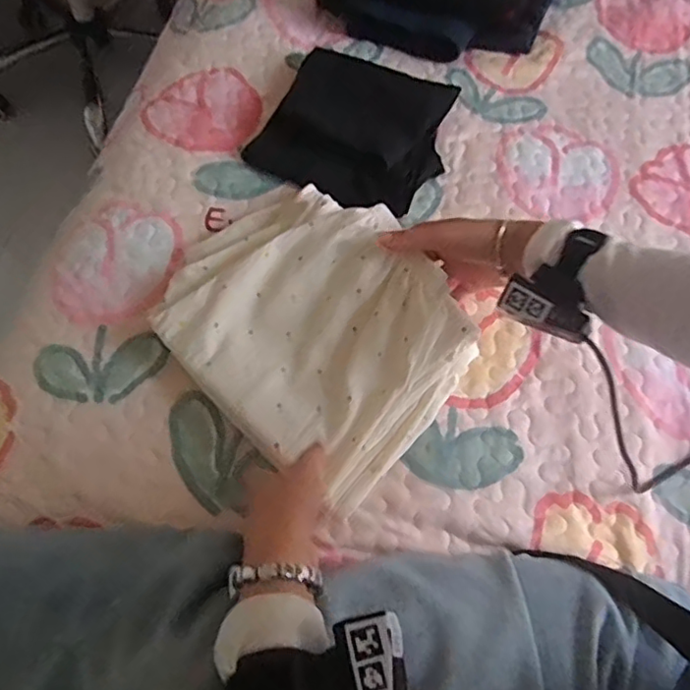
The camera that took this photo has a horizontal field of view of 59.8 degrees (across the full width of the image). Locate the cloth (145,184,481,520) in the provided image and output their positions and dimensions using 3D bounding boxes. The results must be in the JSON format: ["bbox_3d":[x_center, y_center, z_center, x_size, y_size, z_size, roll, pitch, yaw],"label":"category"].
[{"bbox_3d":[-0.026,-0.021,0.544,0.264,0.060,0.218,42,70,16],"label":"cloth"}]

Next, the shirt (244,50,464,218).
[{"bbox_3d":[0.018,-0.258,0.689,0.203,0.045,0.220,25,66,10],"label":"shirt"}]

